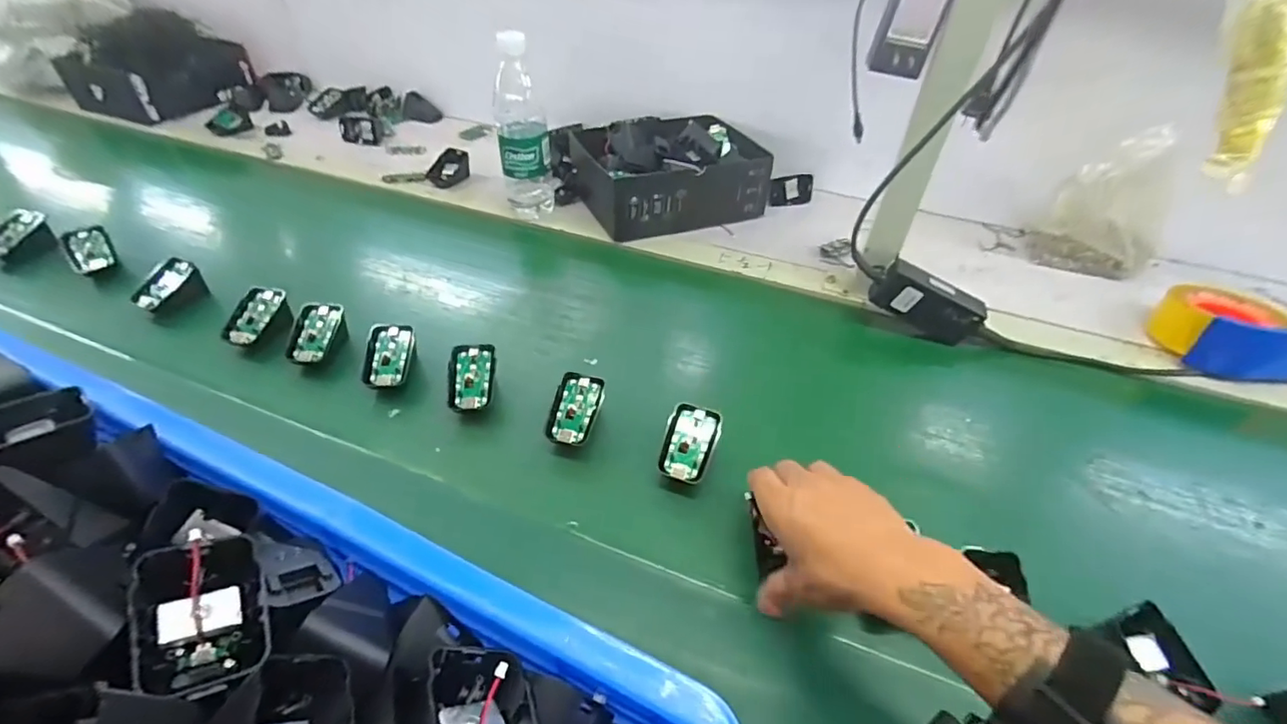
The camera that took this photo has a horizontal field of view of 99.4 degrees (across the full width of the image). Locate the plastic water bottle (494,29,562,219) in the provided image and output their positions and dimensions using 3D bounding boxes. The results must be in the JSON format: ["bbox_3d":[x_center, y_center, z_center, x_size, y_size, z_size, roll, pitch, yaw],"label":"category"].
[{"bbox_3d":[-0.158,-0.301,0.724,0.069,0.223,0.070,-8,46,-10],"label":"plastic water bottle"}]

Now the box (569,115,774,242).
[{"bbox_3d":[0.043,-0.274,0.792,0.251,0.089,0.173,-16,48,-18],"label":"box"}]

